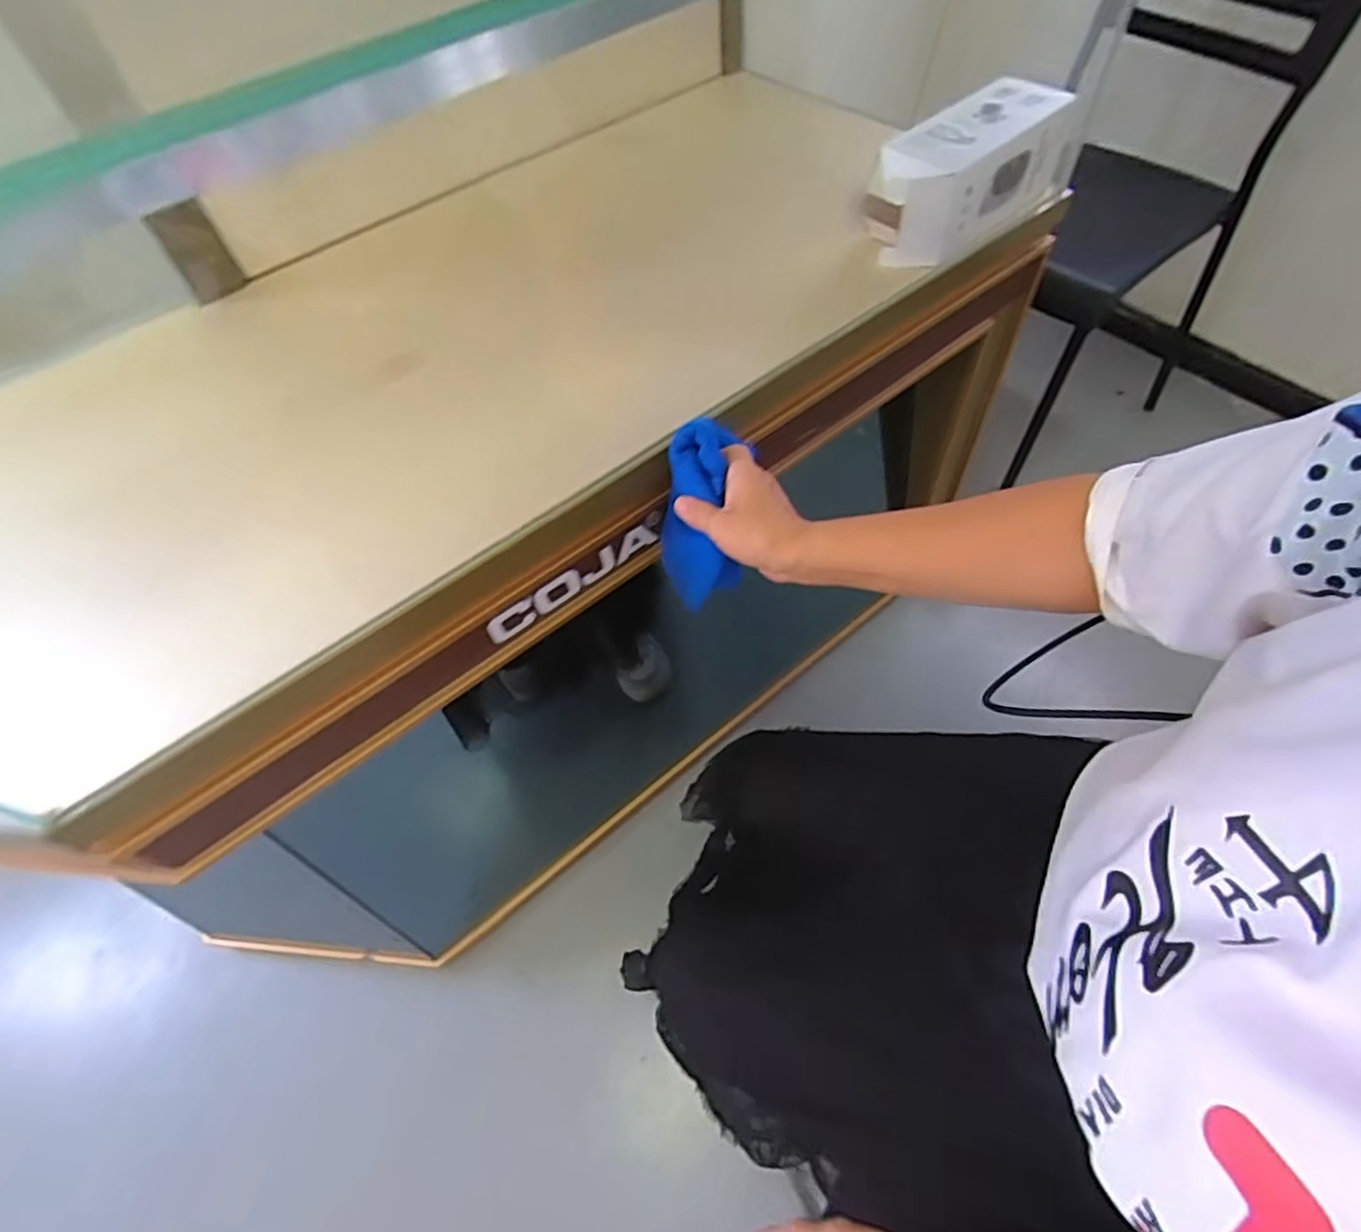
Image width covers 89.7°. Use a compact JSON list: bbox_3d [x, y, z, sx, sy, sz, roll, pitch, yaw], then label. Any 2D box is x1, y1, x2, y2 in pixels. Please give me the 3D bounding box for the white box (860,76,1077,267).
[{"bbox_3d":[0.262,-0.408,0.628,0.199,0.087,0.092,-34,61,-16],"label":"white box"}]

